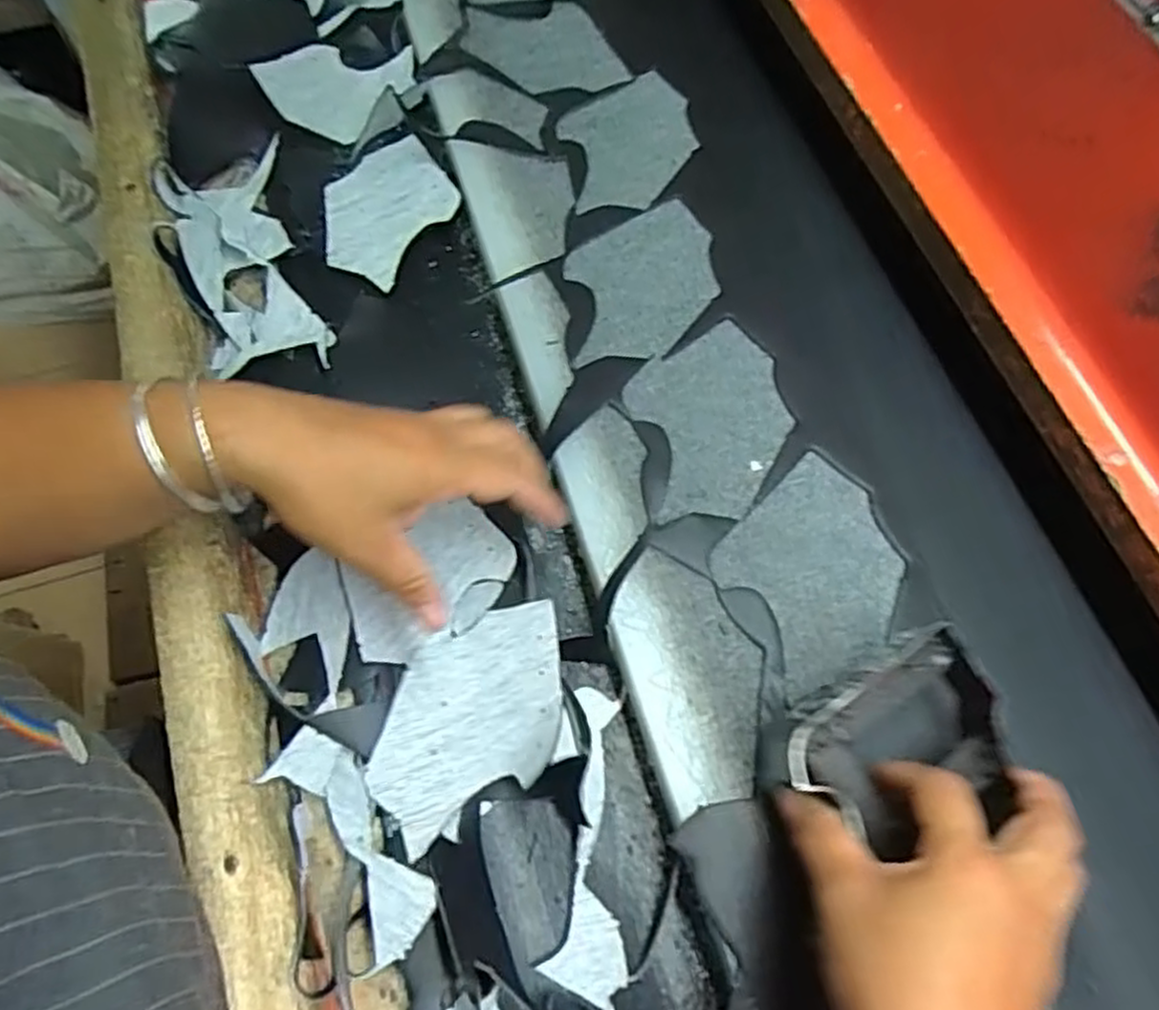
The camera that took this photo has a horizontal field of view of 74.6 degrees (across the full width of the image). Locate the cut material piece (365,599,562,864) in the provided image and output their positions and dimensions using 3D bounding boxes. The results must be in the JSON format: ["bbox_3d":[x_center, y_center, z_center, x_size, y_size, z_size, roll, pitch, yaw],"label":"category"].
[{"bbox_3d":[-0.058,0.112,0.412,0.122,0.012,0.091,-30,64,-13],"label":"cut material piece"}]

